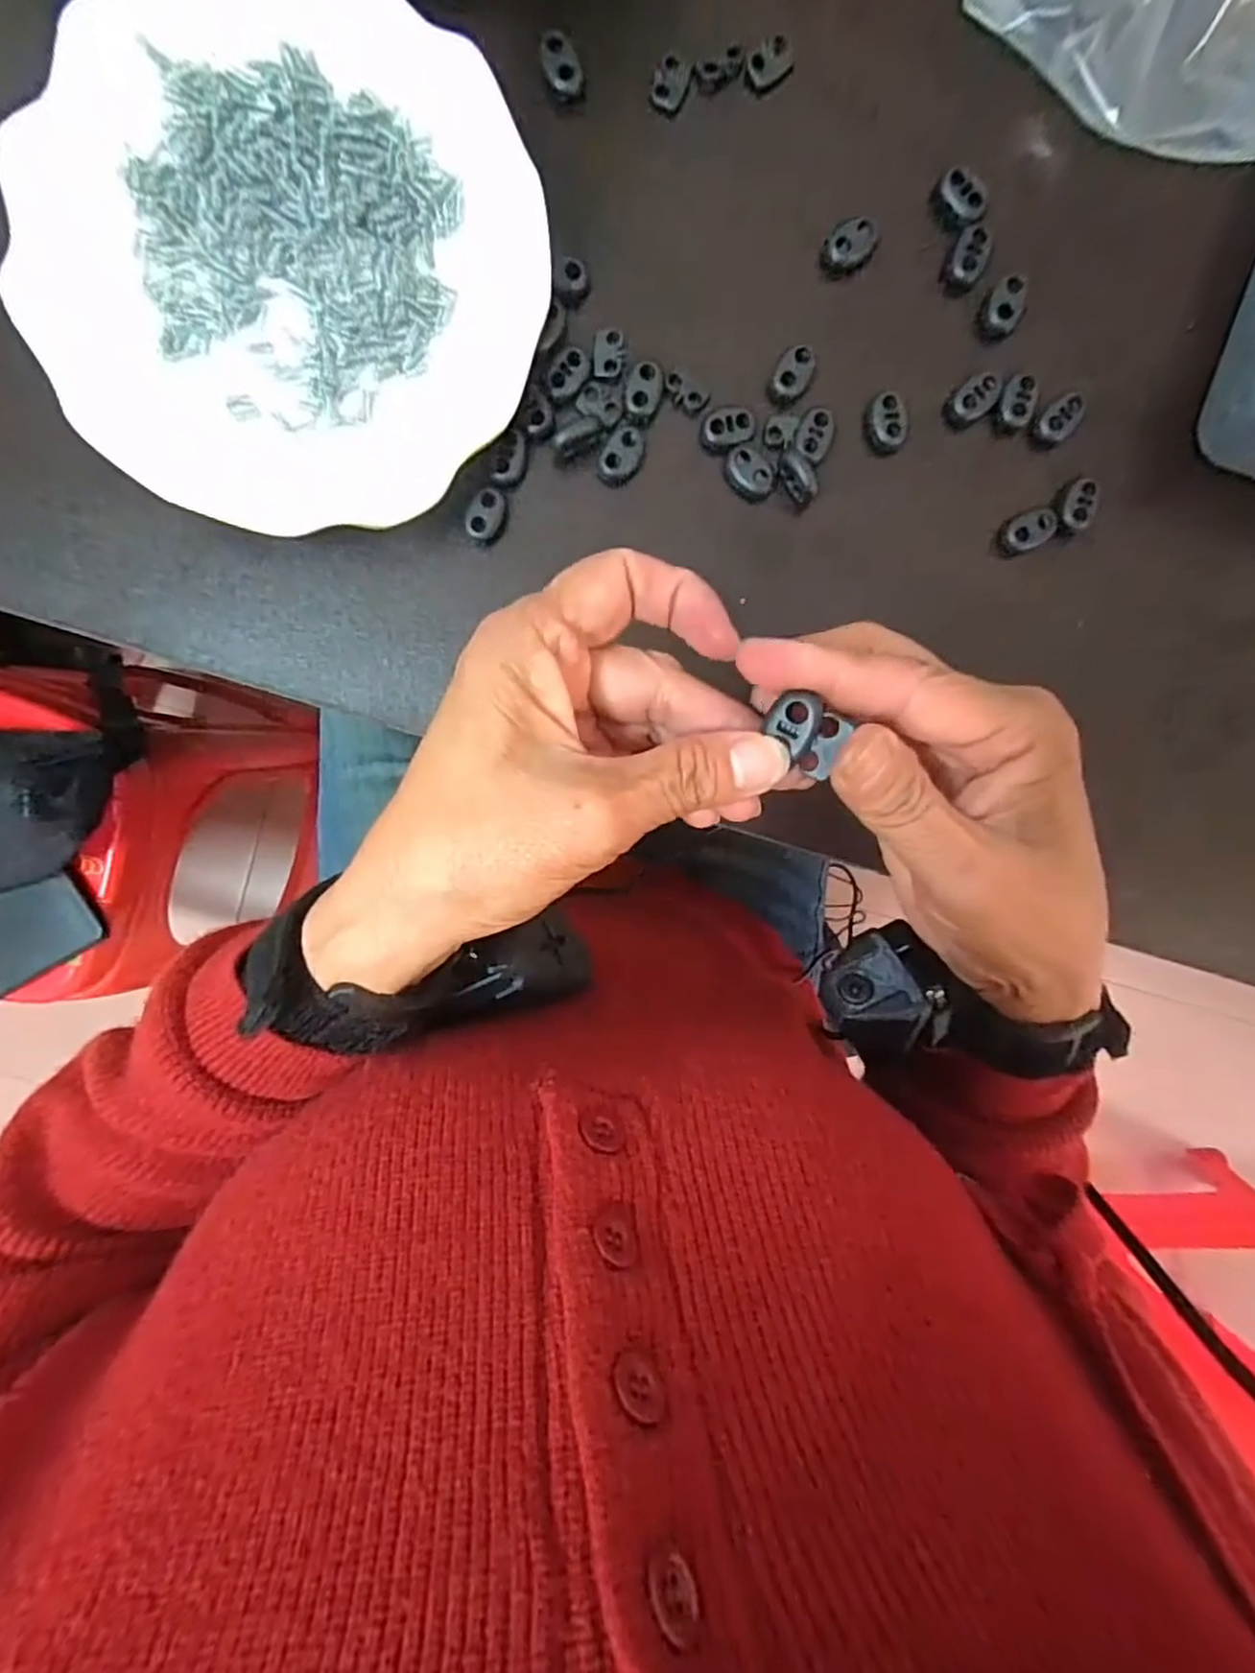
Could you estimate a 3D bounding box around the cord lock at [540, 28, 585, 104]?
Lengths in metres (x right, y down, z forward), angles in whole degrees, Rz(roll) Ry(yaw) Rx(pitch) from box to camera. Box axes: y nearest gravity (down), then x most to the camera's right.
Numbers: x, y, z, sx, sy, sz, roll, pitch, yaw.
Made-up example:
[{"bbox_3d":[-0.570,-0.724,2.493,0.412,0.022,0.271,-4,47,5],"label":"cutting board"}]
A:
[{"bbox_3d":[-0.024,-0.284,0.258,0.014,0.007,0.023,-16,94,-1],"label":"cord lock"}]

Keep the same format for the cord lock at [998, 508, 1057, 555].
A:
[{"bbox_3d":[0.162,-0.124,0.283,0.020,0.010,0.014,-23,94,0],"label":"cord lock"}]

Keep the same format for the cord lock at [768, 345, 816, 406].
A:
[{"bbox_3d":[0.064,-0.180,0.273,0.013,0.011,0.020,29,92,-4],"label":"cord lock"}]

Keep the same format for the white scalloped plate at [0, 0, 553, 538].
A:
[{"bbox_3d":[-0.122,-0.203,0.251,0.174,0.022,0.173,0,94,-2],"label":"white scalloped plate"}]

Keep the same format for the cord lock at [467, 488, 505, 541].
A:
[{"bbox_3d":[-0.055,-0.127,0.274,0.012,0.006,0.019,24,93,-4],"label":"cord lock"}]

